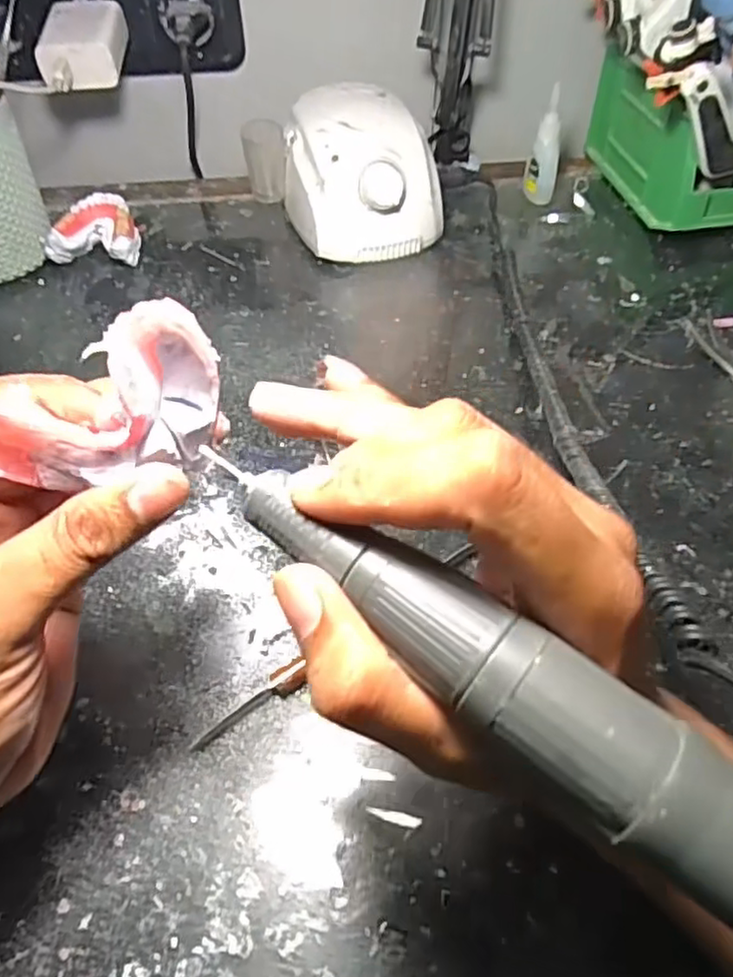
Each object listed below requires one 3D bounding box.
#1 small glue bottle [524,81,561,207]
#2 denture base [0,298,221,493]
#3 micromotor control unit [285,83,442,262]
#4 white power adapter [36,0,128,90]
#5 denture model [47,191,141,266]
[{"bbox_3d":[0.142,-0.269,0.534,0.014,0.082,0.025,-28,56,-20],"label":"small glue bottle"},{"bbox_3d":[-0.071,-0.022,0.180,0.064,0.045,0.017,-22,54,-16],"label":"denture base"},{"bbox_3d":[-0.008,-0.236,0.510,0.101,0.082,0.132,-20,54,-15],"label":"micromotor control unit"},{"bbox_3d":[-0.204,-0.323,0.488,0.052,0.033,0.077,-5,51,-3],"label":"white power adapter"},{"bbox_3d":[-0.201,-0.191,0.505,0.062,0.035,0.050,0,51,0],"label":"denture model"}]

